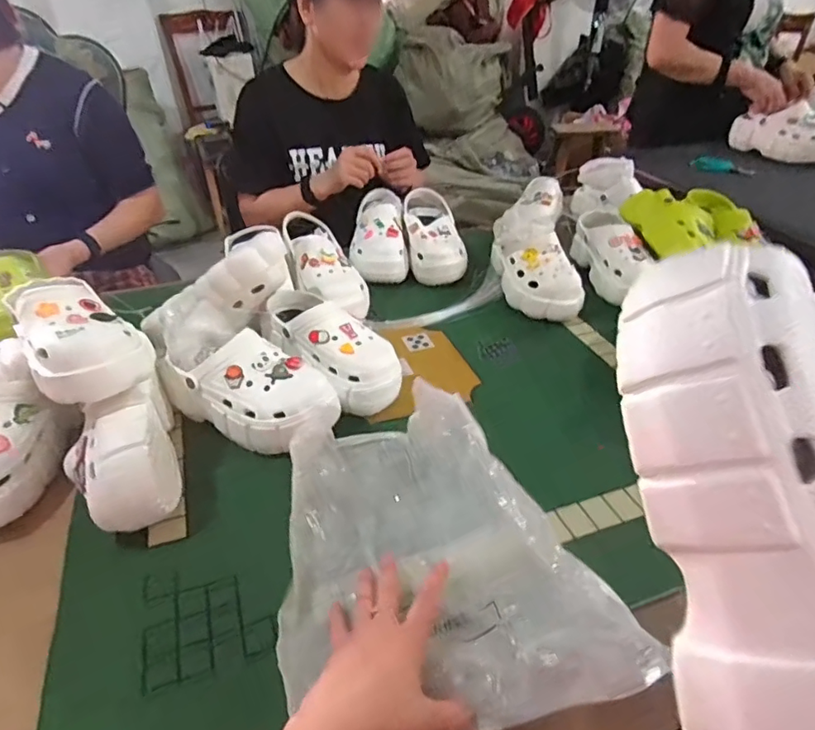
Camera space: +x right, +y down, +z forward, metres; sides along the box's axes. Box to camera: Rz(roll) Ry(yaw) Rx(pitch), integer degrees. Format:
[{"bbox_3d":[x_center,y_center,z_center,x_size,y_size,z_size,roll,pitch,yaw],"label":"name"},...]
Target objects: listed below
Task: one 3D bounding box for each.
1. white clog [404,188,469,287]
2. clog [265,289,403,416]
[{"bbox_3d":[0.052,-0.272,1.078,0.114,0.108,0.251,-3,37,-2],"label":"white clog"},{"bbox_3d":[-0.107,-0.026,0.745,0.104,0.094,0.243,-30,46,-32],"label":"clog"}]

